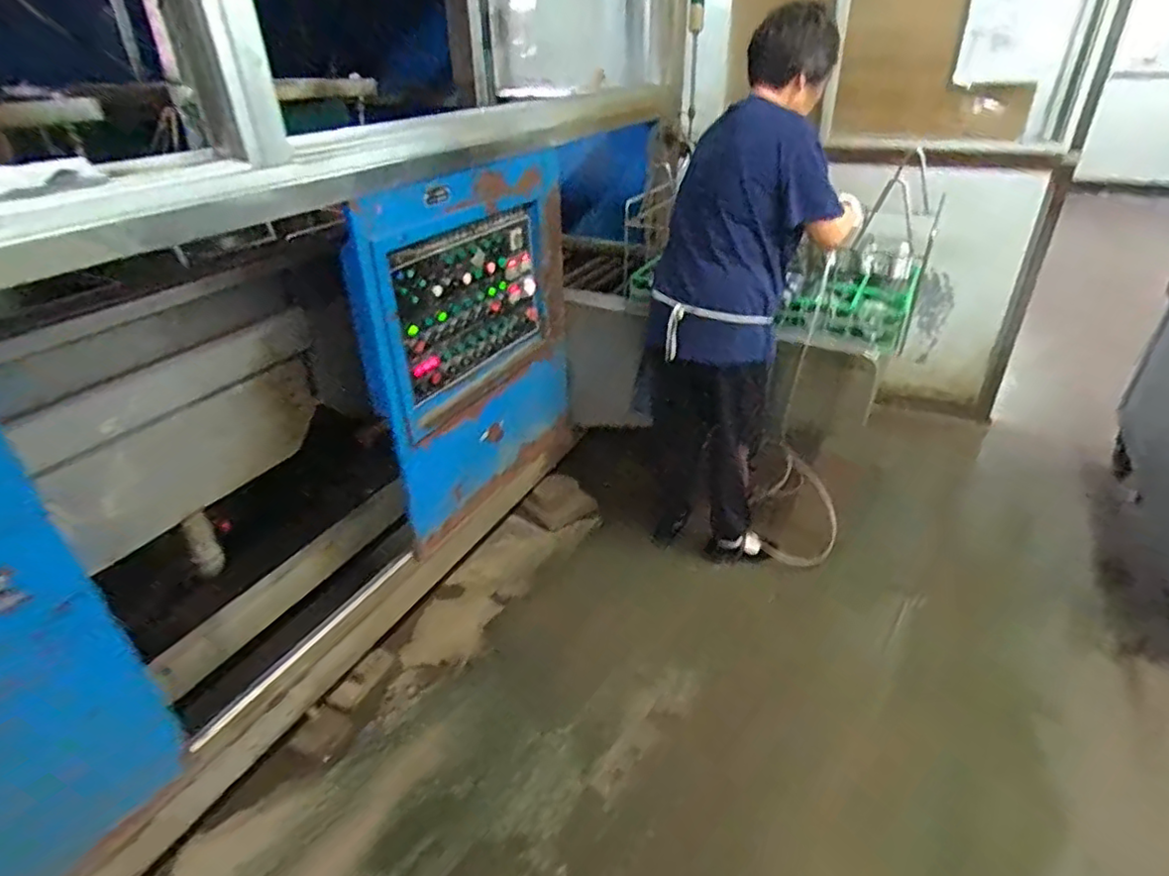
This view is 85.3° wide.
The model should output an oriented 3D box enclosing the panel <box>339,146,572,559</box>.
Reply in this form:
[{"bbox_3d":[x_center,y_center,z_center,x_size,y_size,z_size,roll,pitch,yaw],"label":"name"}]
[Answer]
[{"bbox_3d":[-0.265,-0.213,1.687,0.090,0.903,0.753,17,37,28],"label":"panel"}]

